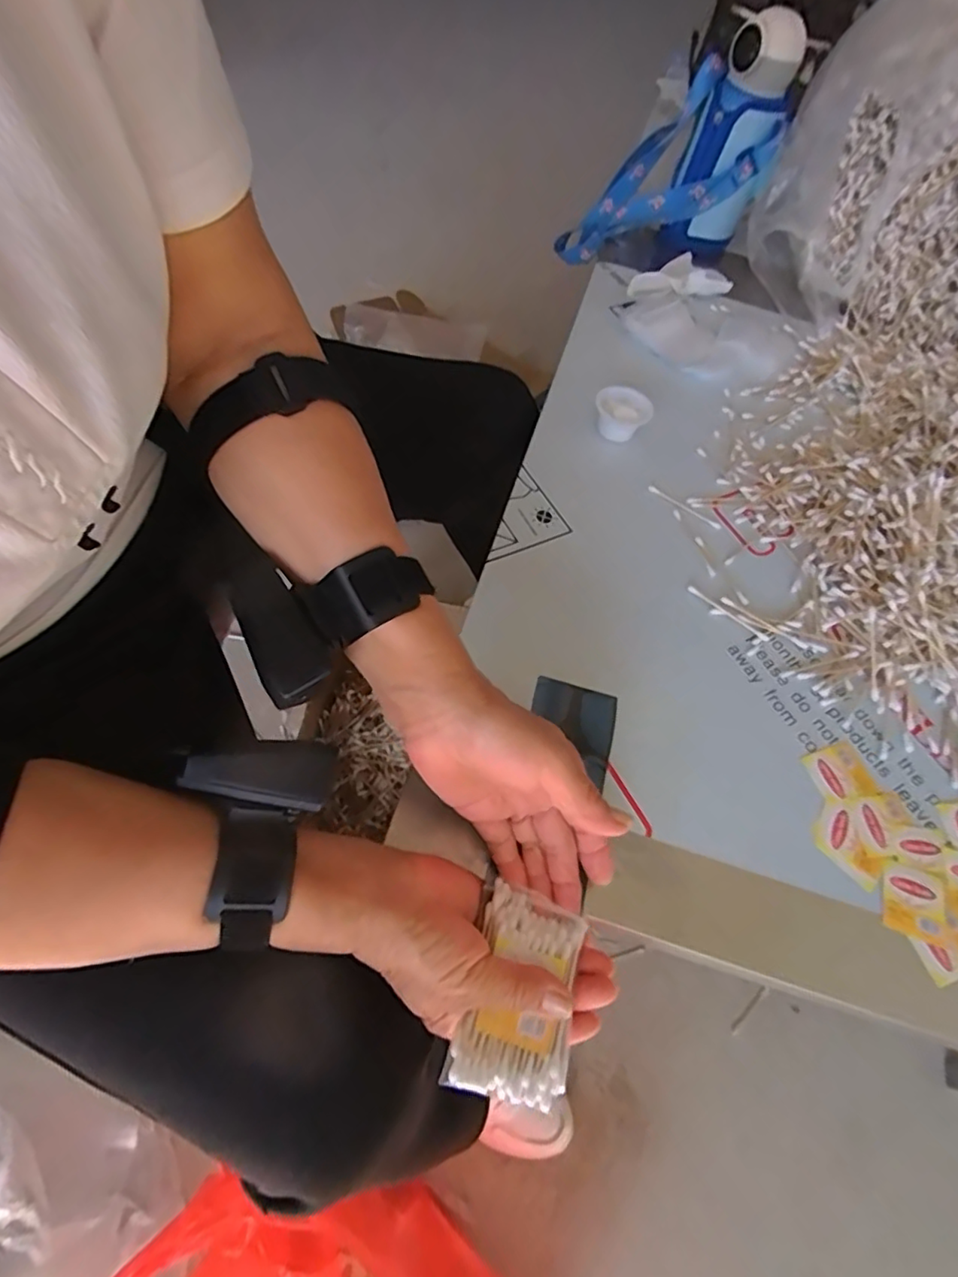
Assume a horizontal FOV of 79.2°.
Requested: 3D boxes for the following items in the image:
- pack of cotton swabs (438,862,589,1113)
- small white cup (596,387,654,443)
[{"bbox_3d":[0.022,0.182,0.306,0.059,0.013,0.098,11,51,4],"label":"pack of cotton swabs"},{"bbox_3d":[0.136,-0.211,0.556,0.055,0.034,0.053,15,60,1],"label":"small white cup"}]

